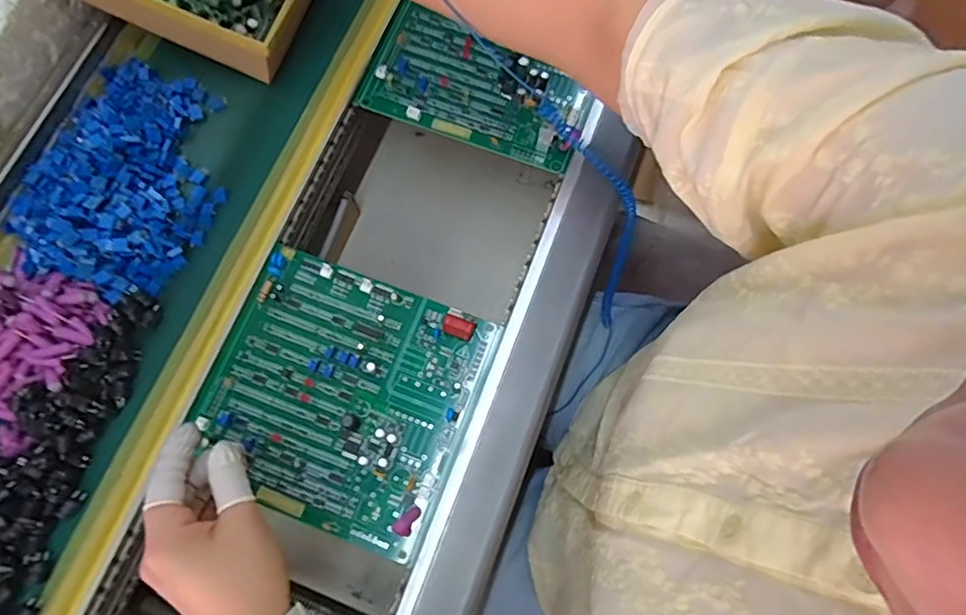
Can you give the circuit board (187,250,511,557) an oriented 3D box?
[{"bbox_3d":[-0.103,0.061,0.410,0.183,0.014,0.172,21,76,4],"label":"circuit board"}]

